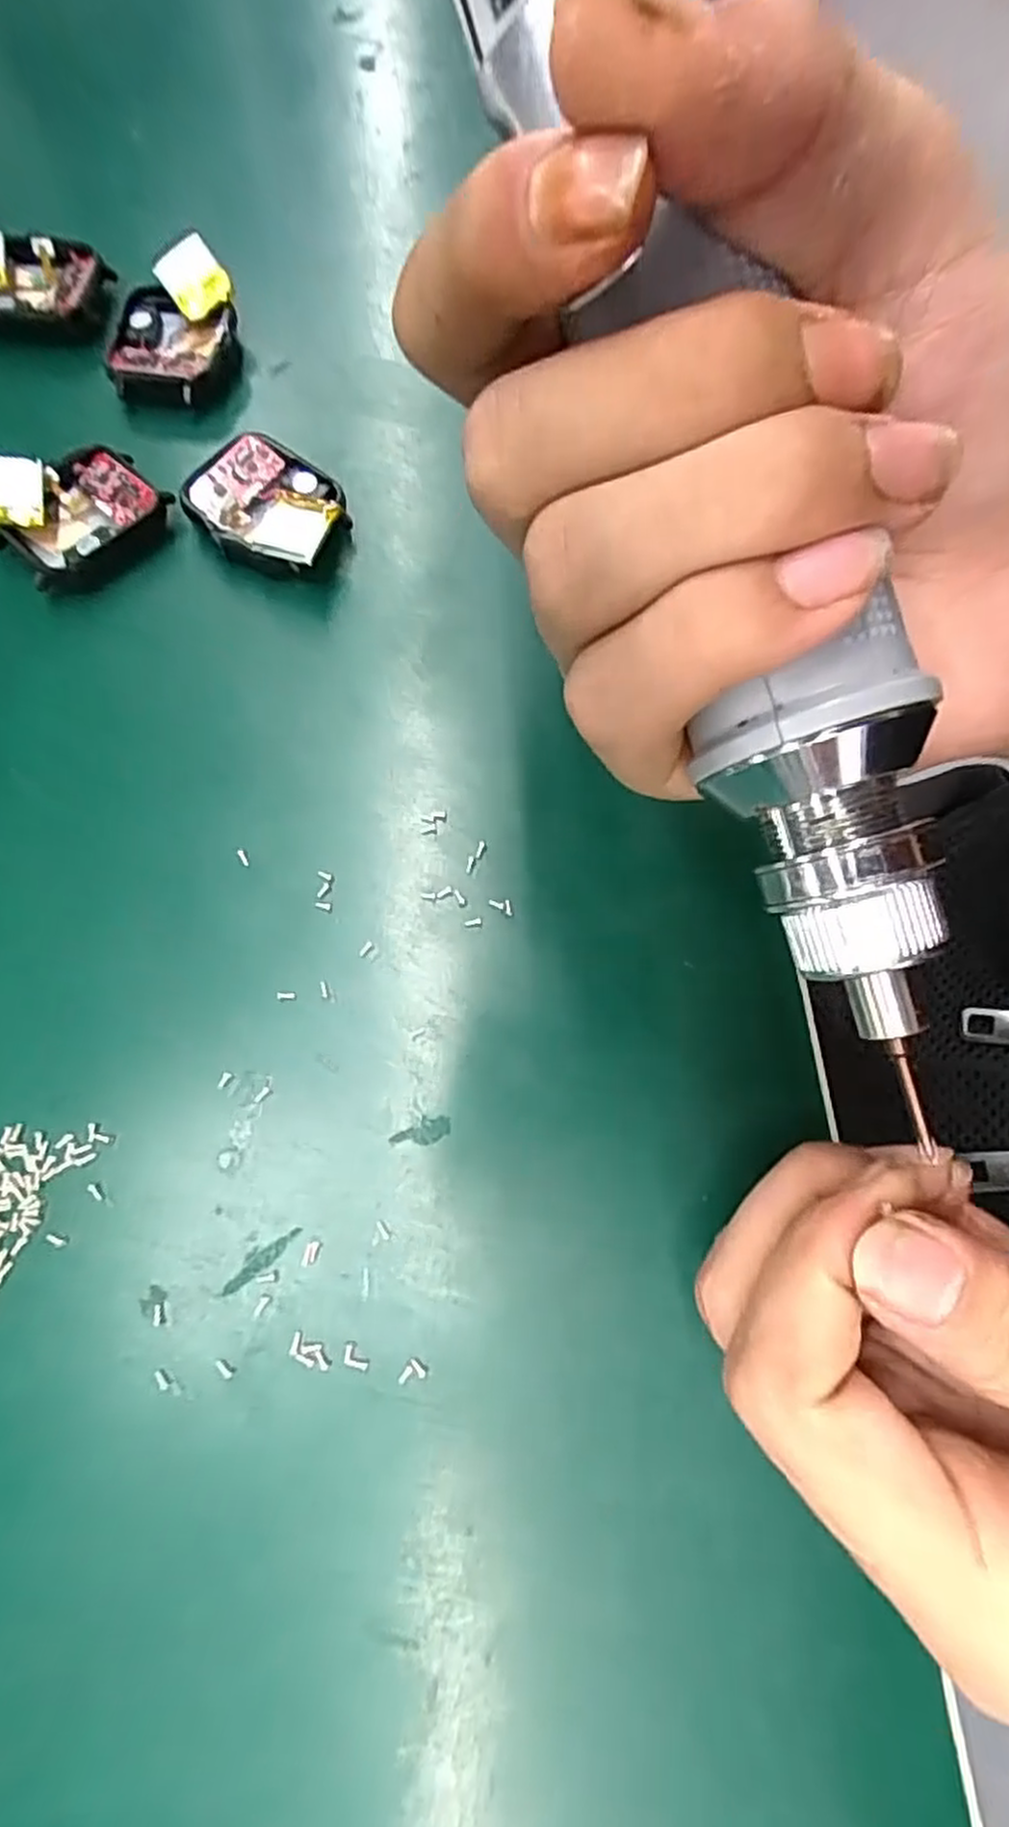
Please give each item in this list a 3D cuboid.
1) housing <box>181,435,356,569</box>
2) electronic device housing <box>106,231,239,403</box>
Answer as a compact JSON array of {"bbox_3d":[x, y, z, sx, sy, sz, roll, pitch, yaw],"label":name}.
[{"bbox_3d":[-0.072,-0.125,0.233,0.052,0.017,0.039,29,74,7],"label":"housing"},{"bbox_3d":[-0.109,-0.196,0.253,0.038,0.015,0.053,4,72,-1],"label":"electronic device housing"}]

